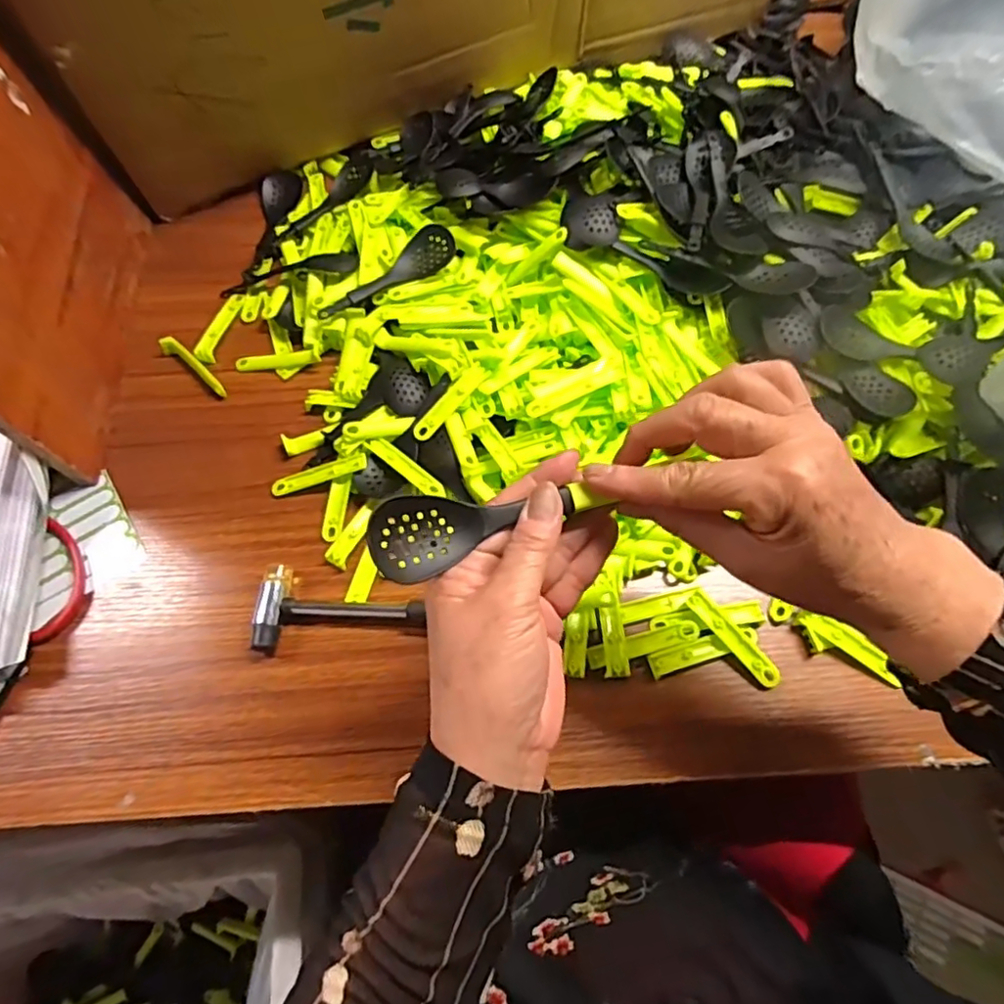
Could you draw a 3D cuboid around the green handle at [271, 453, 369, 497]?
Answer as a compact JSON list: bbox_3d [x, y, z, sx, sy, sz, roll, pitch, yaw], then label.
[{"bbox_3d":[-0.140,-0.021,0.469,0.075,0.005,0.015,-18,67,6],"label":"green handle"}]

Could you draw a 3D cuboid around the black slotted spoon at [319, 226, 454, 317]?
[{"bbox_3d":[-0.094,-0.188,0.517,0.125,0.023,0.036,-41,71,-16],"label":"black slotted spoon"}]

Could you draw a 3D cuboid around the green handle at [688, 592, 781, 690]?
[{"bbox_3d":[0.155,0.091,0.411,0.016,0.011,0.076,-39,70,-15],"label":"green handle"}]

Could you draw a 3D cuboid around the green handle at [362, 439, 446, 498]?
[{"bbox_3d":[-0.072,-0.027,0.464,0.077,0.005,0.014,39,71,17],"label":"green handle"}]

